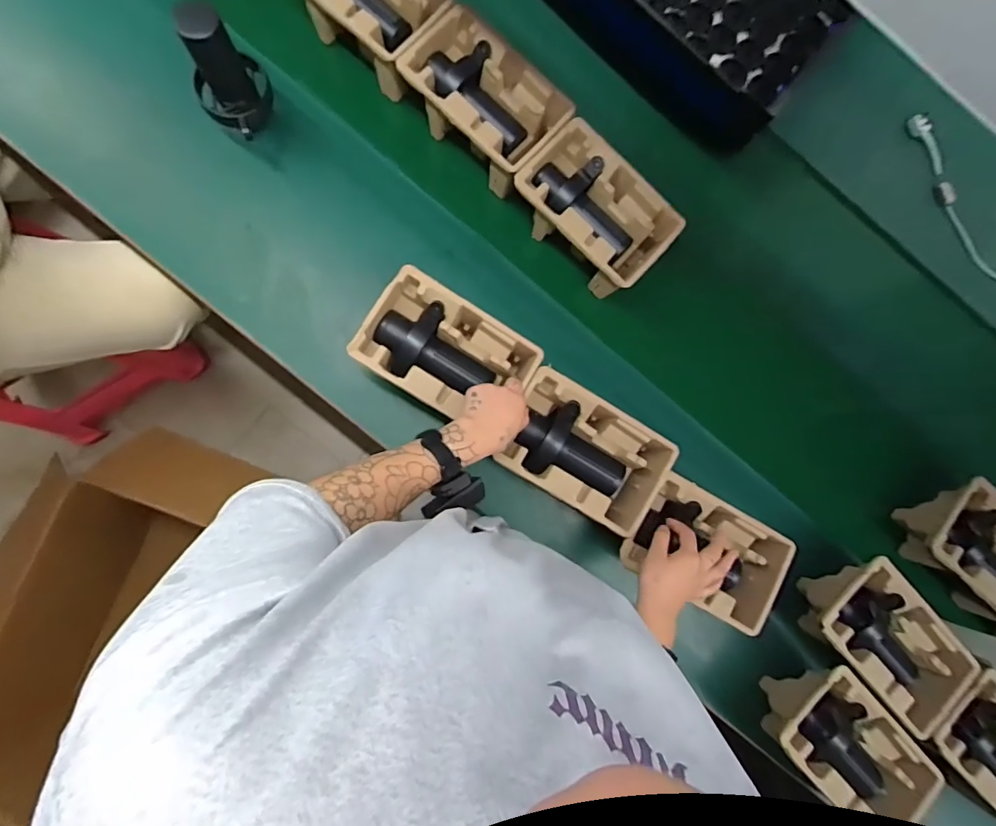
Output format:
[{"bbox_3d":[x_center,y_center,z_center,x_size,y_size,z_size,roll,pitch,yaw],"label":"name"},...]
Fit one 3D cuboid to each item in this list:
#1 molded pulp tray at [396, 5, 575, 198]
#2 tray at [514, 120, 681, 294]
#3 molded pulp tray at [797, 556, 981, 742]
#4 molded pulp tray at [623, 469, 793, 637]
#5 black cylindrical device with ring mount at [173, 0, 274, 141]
[{"bbox_3d":[-0.016,-0.465,0.742,0.235,0.102,0.161,39,86,1],"label":"molded pulp tray"},{"bbox_3d":[0.148,-0.307,0.757,0.239,0.104,0.157,43,86,2],"label":"tray"},{"bbox_3d":[0.568,0.330,0.726,0.152,0.103,0.223,-43,88,-4],"label":"molded pulp tray"},{"bbox_3d":[0.287,0.189,0.680,0.213,0.058,0.142,29,86,1],"label":"molded pulp tray"},{"bbox_3d":[-0.366,-0.450,0.657,0.094,0.177,0.092,0,86,-2],"label":"black cylindrical device with ring mount"}]

